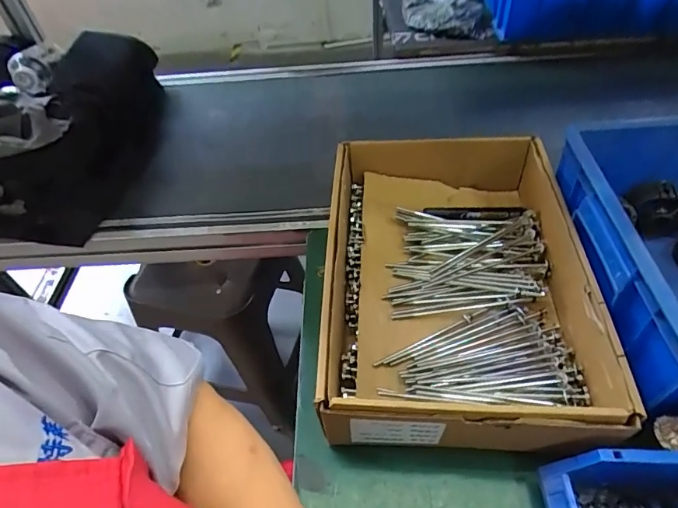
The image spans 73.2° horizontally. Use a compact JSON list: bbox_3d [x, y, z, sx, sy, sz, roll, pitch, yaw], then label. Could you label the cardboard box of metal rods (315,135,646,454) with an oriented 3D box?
[{"bbox_3d":[0.124,0.014,0.521,0.260,0.082,0.377,0,49,7],"label":"cardboard box of metal rods"}]

